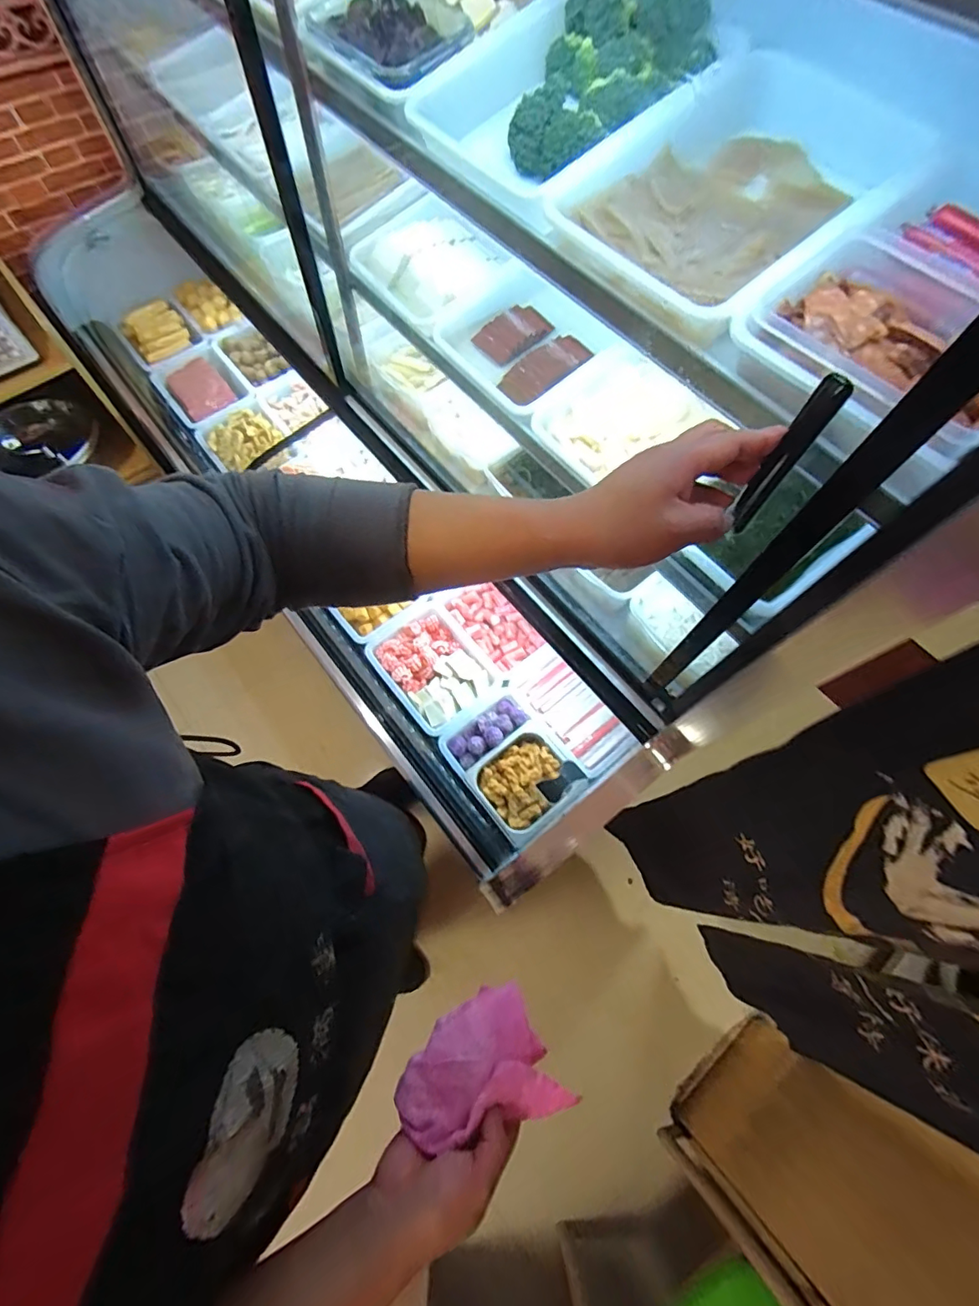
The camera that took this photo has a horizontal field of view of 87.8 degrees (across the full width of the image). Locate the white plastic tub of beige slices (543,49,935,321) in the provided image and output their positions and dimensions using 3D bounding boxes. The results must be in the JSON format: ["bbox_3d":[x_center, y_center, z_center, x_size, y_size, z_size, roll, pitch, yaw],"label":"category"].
[{"bbox_3d":[0.225,-0.427,0.455,0.223,0.058,0.293,43,72,15],"label":"white plastic tub of beige slices"}]

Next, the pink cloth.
[{"bbox_3d":[-0.010,0.377,0.467,0.145,0.049,0.098,-9,68,-5],"label":"pink cloth"}]

